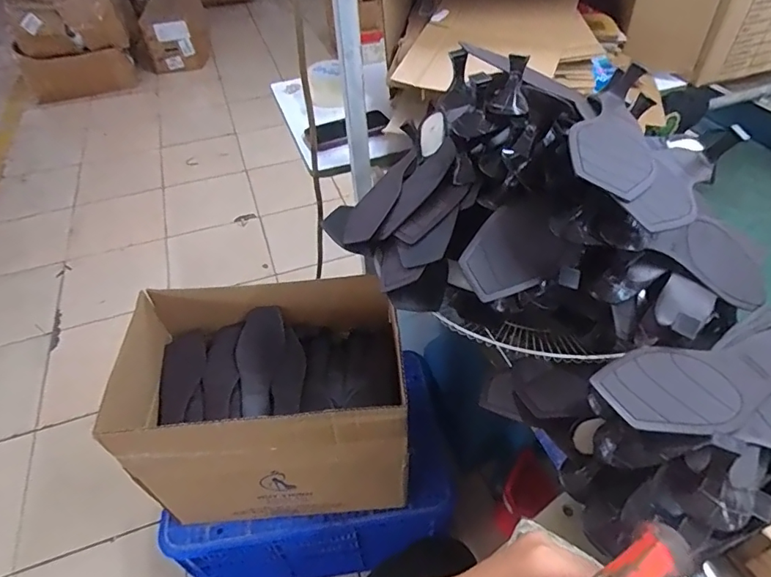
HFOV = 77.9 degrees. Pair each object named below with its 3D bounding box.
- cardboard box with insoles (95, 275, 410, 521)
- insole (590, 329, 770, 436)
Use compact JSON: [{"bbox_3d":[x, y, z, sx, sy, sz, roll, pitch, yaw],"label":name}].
[{"bbox_3d":[-0.201,0.206,0.896,0.447,0.327,0.309,-5,46,-2],"label":"cardboard box with insoles"},{"bbox_3d":[0.298,0.079,0.416,0.247,0.043,0.085,-11,47,-9],"label":"insole"}]

